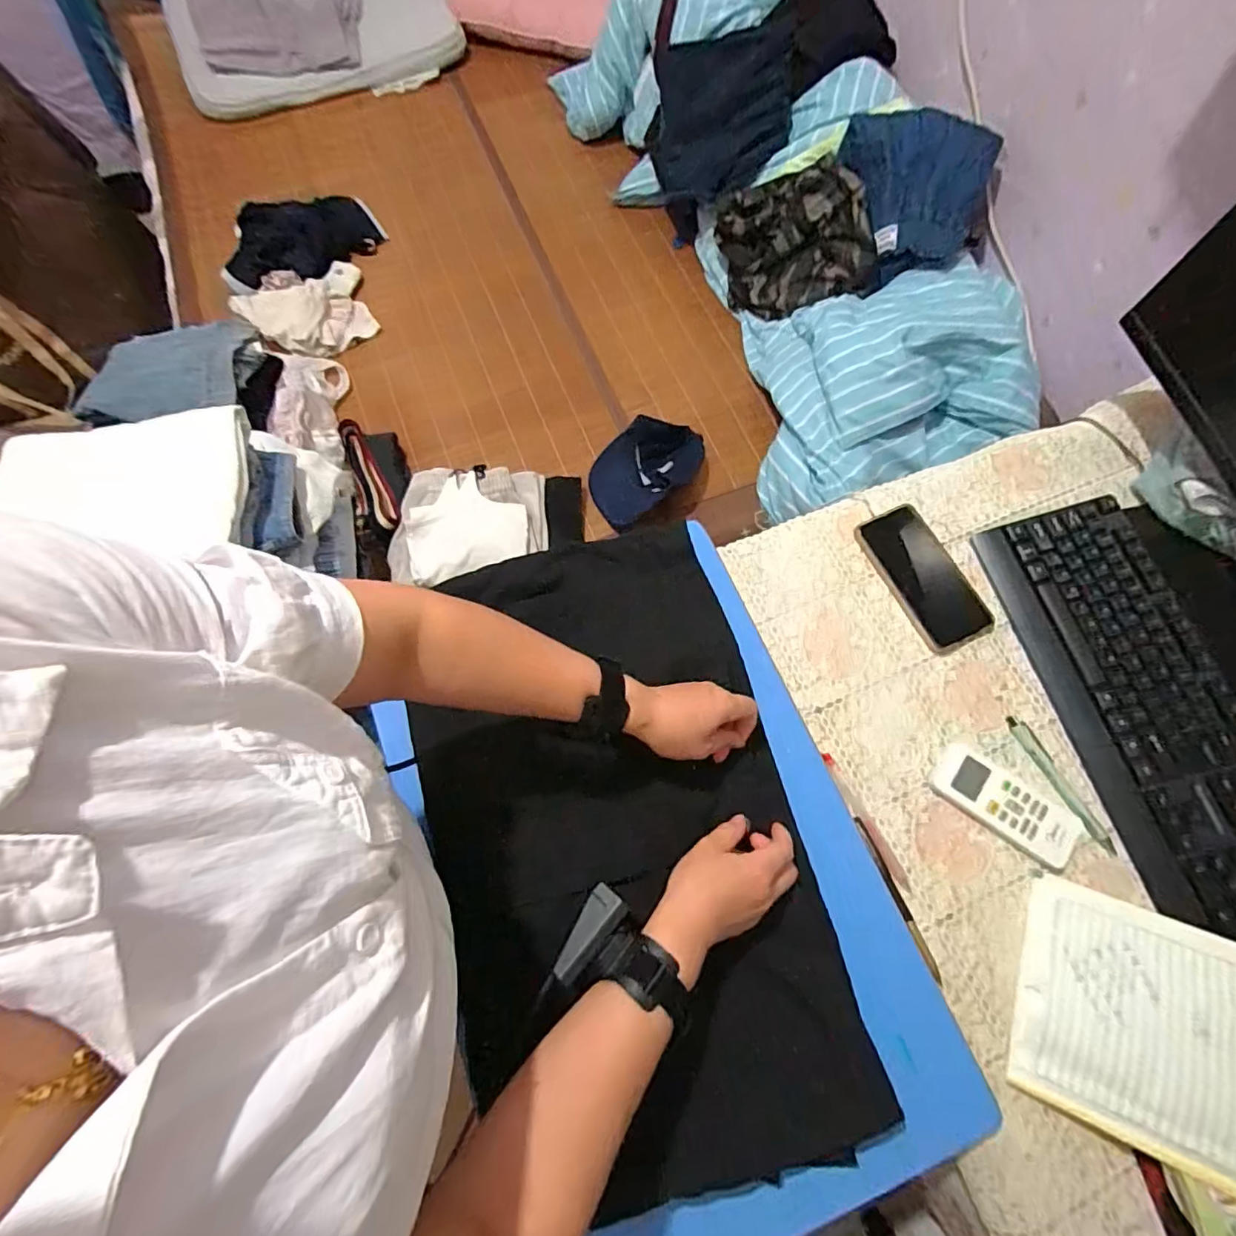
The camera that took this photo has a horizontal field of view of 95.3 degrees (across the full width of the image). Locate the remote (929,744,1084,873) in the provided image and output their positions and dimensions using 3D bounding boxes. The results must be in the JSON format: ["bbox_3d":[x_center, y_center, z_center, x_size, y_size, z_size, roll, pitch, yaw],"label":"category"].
[{"bbox_3d":[0.372,0.178,0.541,0.130,0.018,0.057,35,75,11],"label":"remote"}]

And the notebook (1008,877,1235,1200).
[{"bbox_3d":[0.473,0.348,0.452,0.256,0.015,0.175,17,70,22],"label":"notebook"}]

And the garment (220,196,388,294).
[{"bbox_3d":[-0.674,-0.802,1.201,0.342,0.099,0.204,-36,75,-11],"label":"garment"}]

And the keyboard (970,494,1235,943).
[{"bbox_3d":[0.528,0.089,0.562,0.161,0.043,0.440,-11,71,-4],"label":"keyboard"}]

